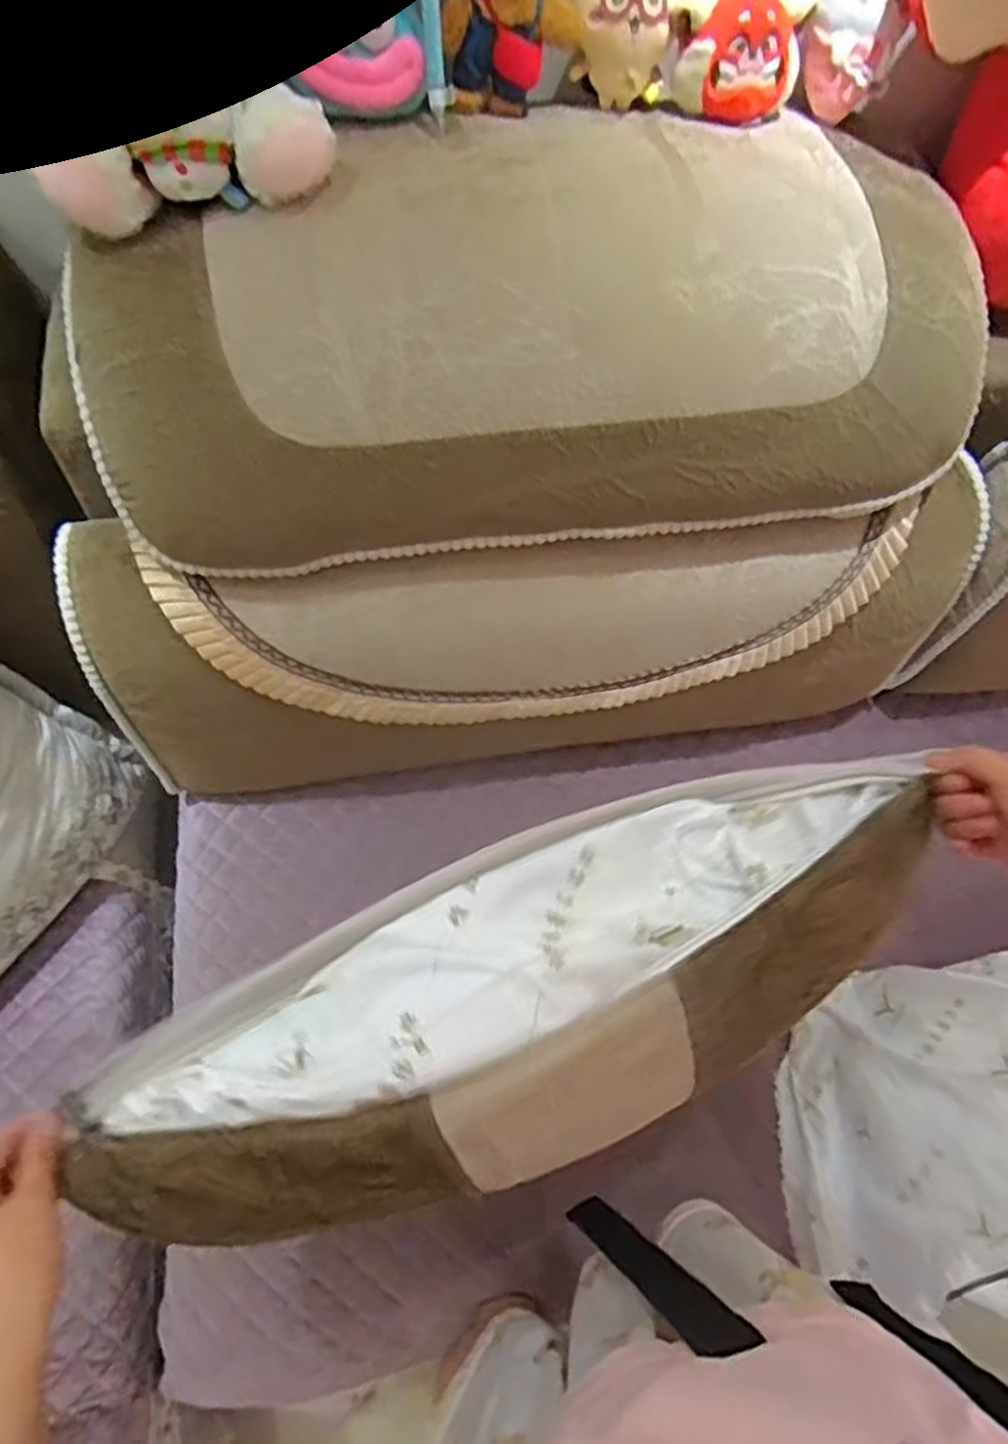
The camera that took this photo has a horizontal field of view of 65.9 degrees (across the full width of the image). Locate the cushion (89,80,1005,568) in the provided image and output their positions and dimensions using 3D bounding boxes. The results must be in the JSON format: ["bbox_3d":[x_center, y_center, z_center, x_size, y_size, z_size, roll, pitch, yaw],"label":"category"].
[{"bbox_3d":[0.037,-0.315,0.650,0.742,0.199,0.287,-9,66,-7],"label":"cushion"}]

